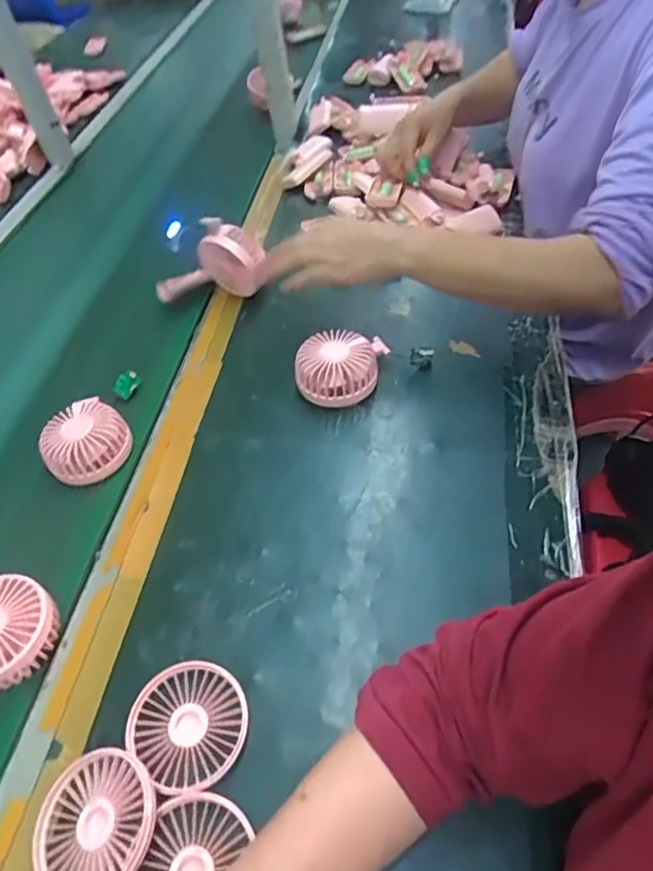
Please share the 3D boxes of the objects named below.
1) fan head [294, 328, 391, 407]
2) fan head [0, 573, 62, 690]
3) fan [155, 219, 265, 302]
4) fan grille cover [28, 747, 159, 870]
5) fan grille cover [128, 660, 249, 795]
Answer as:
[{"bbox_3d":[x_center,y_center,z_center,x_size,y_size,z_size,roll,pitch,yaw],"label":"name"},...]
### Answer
[{"bbox_3d":[0.014,-0.076,0.625,0.082,0.049,0.084,12,53,16],"label":"fan head"},{"bbox_3d":[-0.276,0.164,0.491,0.089,0.034,0.086,-3,50,4],"label":"fan head"},{"bbox_3d":[-0.149,-0.218,0.748,0.145,0.107,0.043,-1,50,6],"label":"fan"},{"bbox_3d":[-0.159,0.266,0.400,0.085,0.019,0.086,22,56,23],"label":"fan grille cover"},{"bbox_3d":[-0.103,0.216,0.441,0.082,0.012,0.087,-40,57,-24],"label":"fan grille cover"}]

